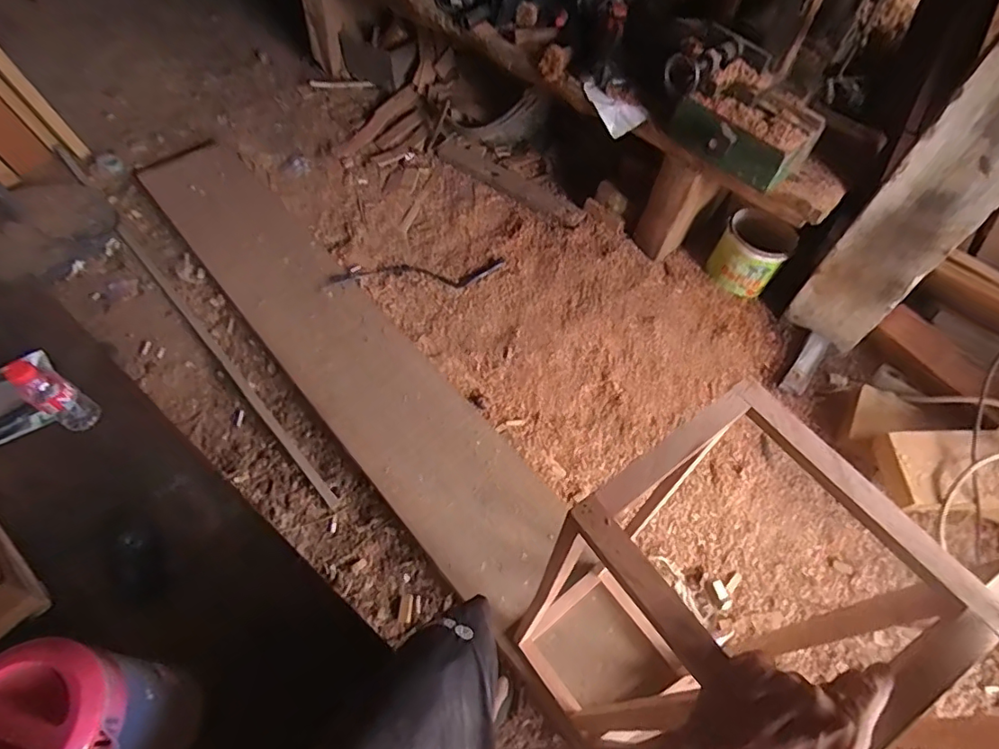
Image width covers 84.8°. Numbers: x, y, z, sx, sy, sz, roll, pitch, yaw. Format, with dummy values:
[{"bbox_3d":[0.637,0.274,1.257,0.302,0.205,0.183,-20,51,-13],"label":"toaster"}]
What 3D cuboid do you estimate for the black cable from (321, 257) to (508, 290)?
[{"bbox_3d":[-0.221,-0.276,1.484,0.470,0.052,0.105,-1,53,1],"label":"black cable"}]

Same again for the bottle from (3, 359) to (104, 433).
[{"bbox_3d":[-0.633,0.030,0.780,0.047,0.135,0.055,35,61,17],"label":"bottle"}]

